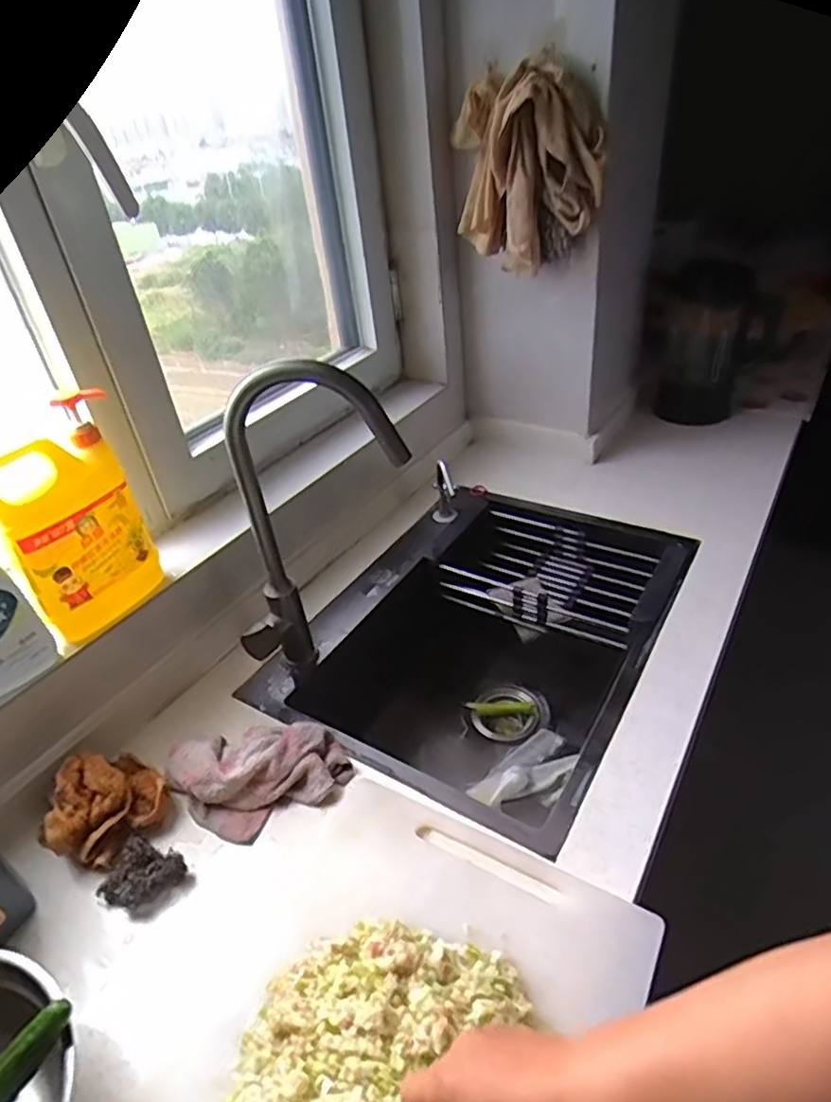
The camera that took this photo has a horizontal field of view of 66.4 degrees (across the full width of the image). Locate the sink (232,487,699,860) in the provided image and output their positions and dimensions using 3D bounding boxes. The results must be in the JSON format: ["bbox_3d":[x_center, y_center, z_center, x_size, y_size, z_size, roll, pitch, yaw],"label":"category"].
[{"bbox_3d":[0.116,0.180,1.014,0.464,0.248,0.615,17,42,28],"label":"sink"}]

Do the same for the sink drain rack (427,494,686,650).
[{"bbox_3d":[0.233,0.034,1.086,0.394,0.102,0.219,16,42,28],"label":"sink drain rack"}]

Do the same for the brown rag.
[{"bbox_3d":[-0.339,0.271,0.683,0.097,0.062,0.119,22,45,33],"label":"brown rag"}]

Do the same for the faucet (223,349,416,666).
[{"bbox_3d":[-0.118,-0.014,0.761,0.234,0.426,0.061,-10,36,-4],"label":"faucet"}]

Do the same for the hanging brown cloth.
[{"bbox_3d":[0.168,-0.561,0.944,0.086,0.253,0.223,-30,42,-28],"label":"hanging brown cloth"}]

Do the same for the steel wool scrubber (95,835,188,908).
[{"bbox_3d":[-0.276,0.332,0.642,0.075,0.043,0.058,10,39,21],"label":"steel wool scrubber"}]

